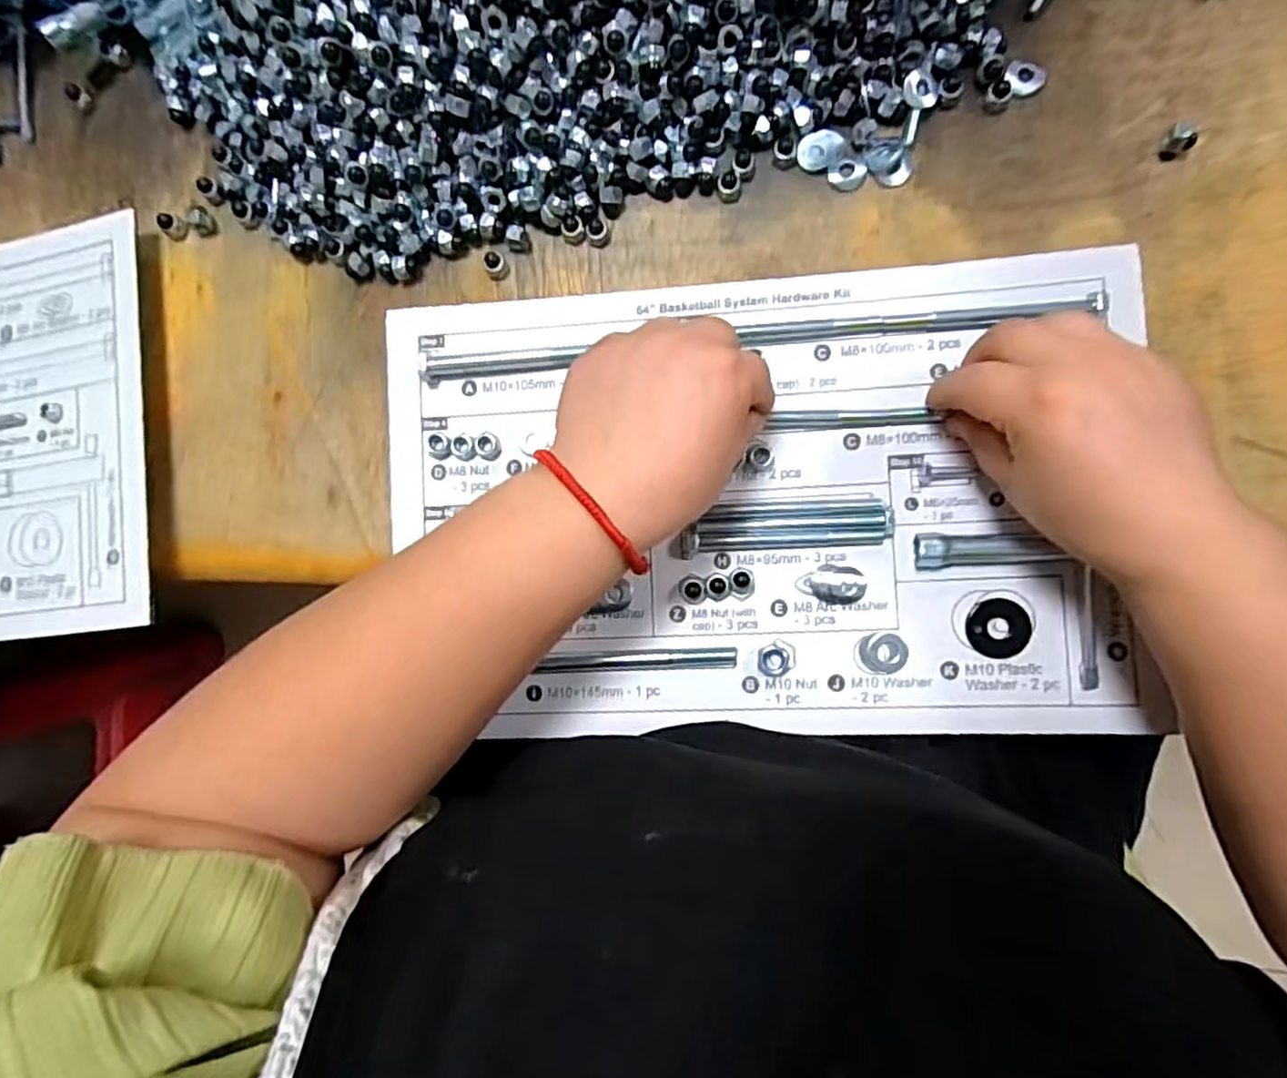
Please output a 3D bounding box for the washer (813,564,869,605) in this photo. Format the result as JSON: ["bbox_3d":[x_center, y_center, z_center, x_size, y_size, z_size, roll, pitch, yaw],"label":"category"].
[{"bbox_3d":[0.102,0.023,0.348,0.028,0.007,0.020,5,87,7],"label":"washer"}]

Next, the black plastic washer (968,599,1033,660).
[{"bbox_3d":[0.179,0.045,0.338,0.030,0.005,0.029,0,90,9],"label":"black plastic washer"}]

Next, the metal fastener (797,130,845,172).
[{"bbox_3d":[0.096,-0.209,0.363,0.024,0.006,0.019,1,86,6],"label":"metal fastener"}]

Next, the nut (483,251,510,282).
[{"bbox_3d":[-0.084,-0.155,0.378,0.013,0.012,0.014,0,86,6],"label":"nut"}]

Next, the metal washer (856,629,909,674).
[{"bbox_3d":[0.123,0.058,0.345,0.025,0.004,0.022,-13,85,5],"label":"metal washer"}]

